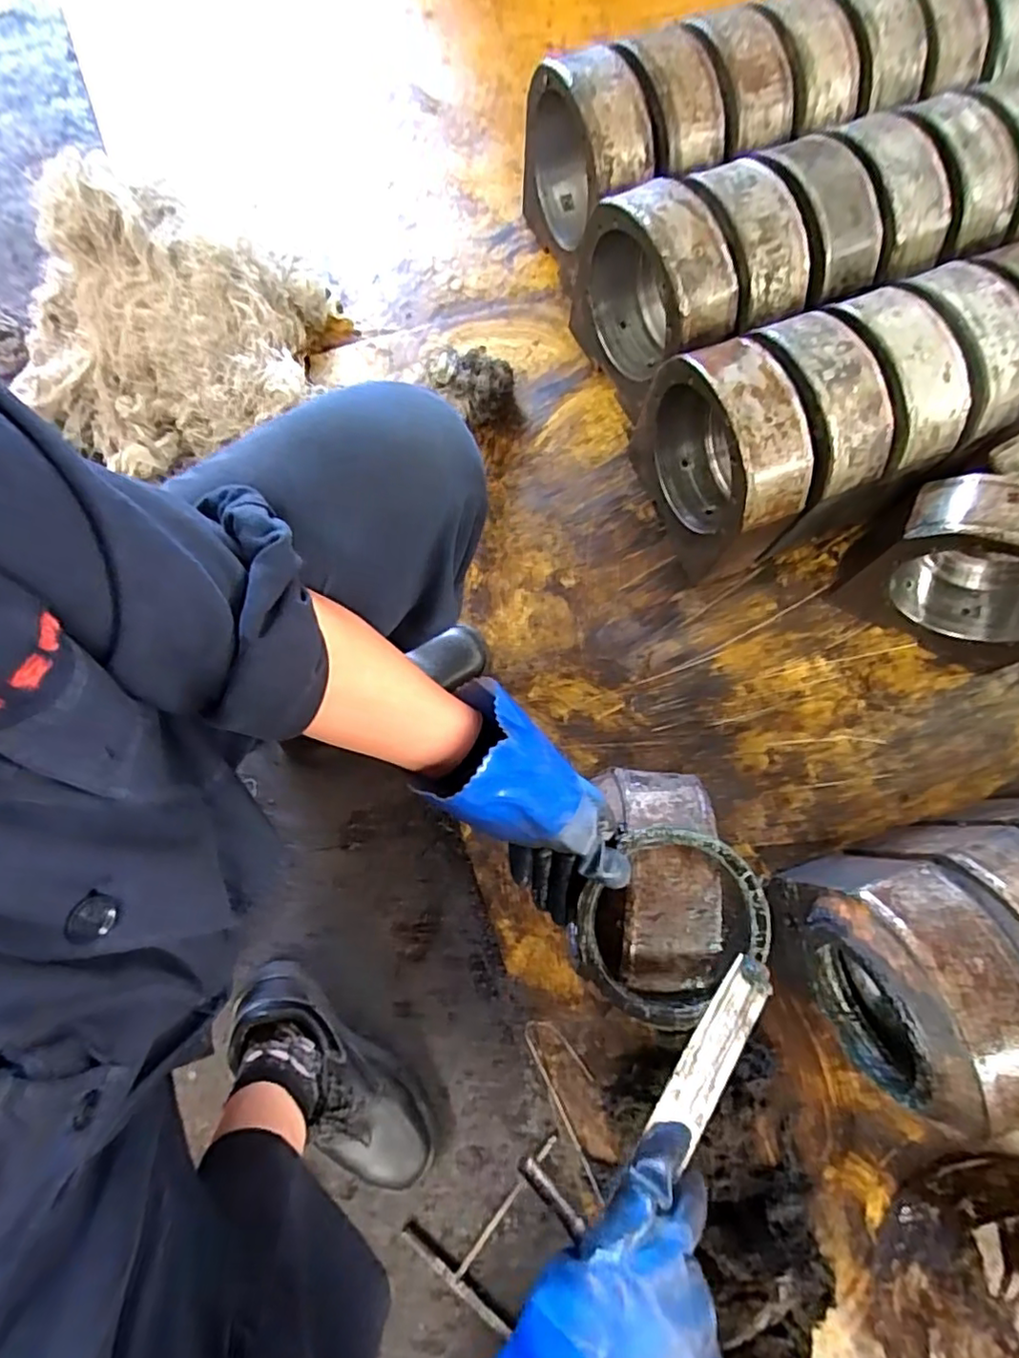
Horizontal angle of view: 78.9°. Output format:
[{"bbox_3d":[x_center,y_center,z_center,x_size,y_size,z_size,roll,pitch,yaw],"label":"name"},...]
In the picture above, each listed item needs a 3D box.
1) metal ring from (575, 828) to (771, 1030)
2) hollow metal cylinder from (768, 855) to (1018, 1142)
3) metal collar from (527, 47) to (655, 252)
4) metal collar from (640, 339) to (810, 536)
[{"bbox_3d":[0.131,0.200,0.511,0.162,0.024,0.143,-42,79,-8],"label":"metal ring"},{"bbox_3d":[0.381,0.297,0.608,0.120,0.238,0.209,-20,77,-5],"label":"hollow metal cylinder"},{"bbox_3d":[0.107,-0.681,0.824,0.103,0.188,0.215,-24,79,-7],"label":"metal collar"},{"bbox_3d":[0.248,-0.267,0.730,0.085,0.202,0.222,-24,78,-6],"label":"metal collar"}]

